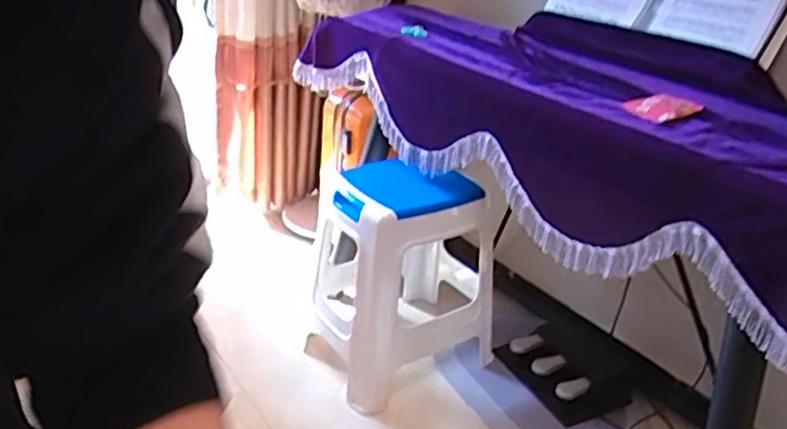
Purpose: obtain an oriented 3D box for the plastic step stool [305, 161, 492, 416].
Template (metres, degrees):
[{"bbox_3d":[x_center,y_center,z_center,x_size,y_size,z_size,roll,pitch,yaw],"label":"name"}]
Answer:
[{"bbox_3d":[0.015,0.135,1.613,0.421,0.503,0.399,-13,33,-31],"label":"plastic step stool"}]

